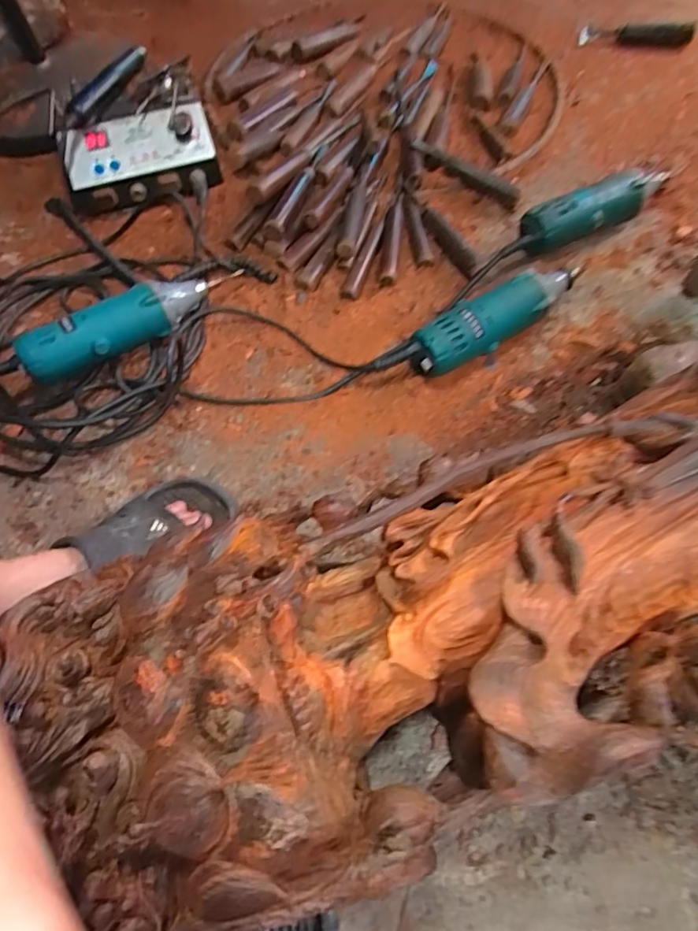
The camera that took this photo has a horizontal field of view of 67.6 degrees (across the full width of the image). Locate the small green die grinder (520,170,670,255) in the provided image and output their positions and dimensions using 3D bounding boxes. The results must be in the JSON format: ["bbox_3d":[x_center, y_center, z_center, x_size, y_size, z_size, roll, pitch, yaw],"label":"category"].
[{"bbox_3d":[0.286,-0.299,0.611,0.215,0.060,0.052,-29,65,-10],"label":"small green die grinder"}]

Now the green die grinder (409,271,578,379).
[{"bbox_3d":[0.154,-0.153,0.532,0.210,0.053,0.055,-34,66,-12],"label":"green die grinder"}]

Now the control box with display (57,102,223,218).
[{"bbox_3d":[-0.257,-0.379,0.646,0.176,0.048,0.093,-16,104,-6],"label":"control box with display"}]

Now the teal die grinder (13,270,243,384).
[{"bbox_3d":[-0.217,-0.151,0.541,0.228,0.065,0.054,-35,67,-13],"label":"teal die grinder"}]

